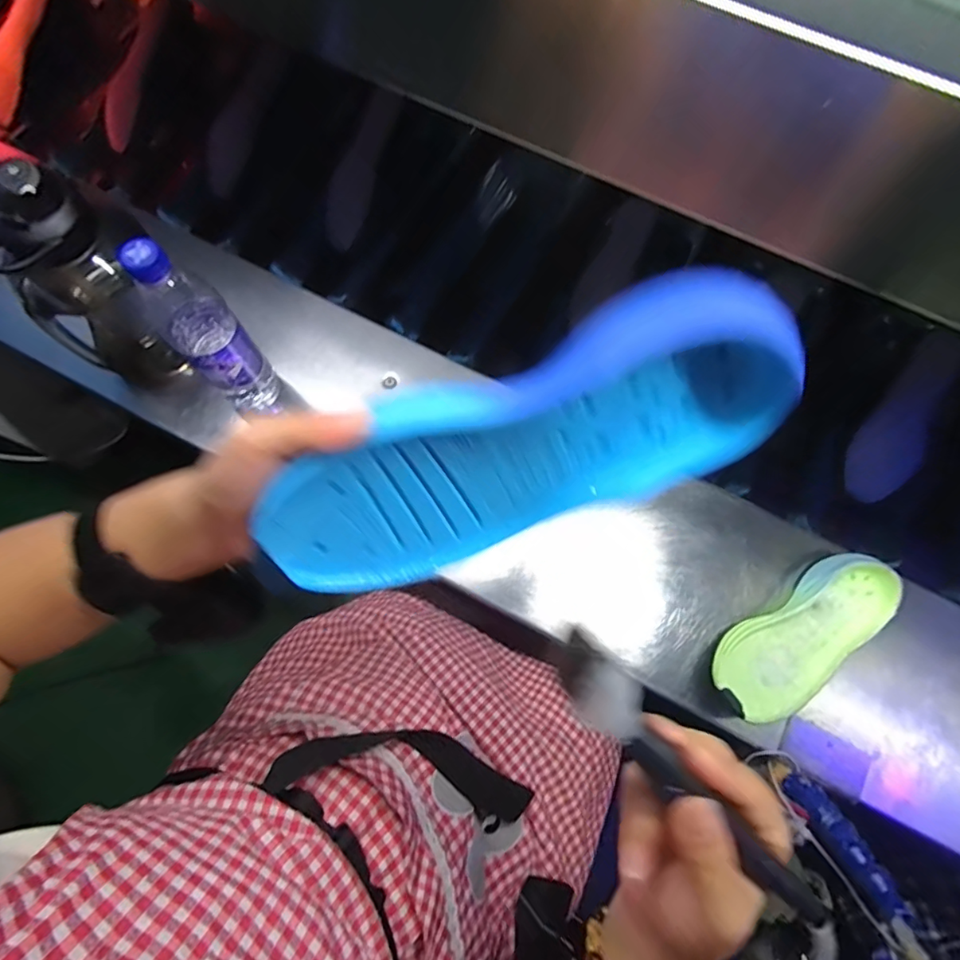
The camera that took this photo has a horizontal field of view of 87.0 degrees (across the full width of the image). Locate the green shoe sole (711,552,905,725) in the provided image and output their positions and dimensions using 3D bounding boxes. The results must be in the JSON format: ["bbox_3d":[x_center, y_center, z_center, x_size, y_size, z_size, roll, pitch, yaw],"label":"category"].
[{"bbox_3d":[0.332,0.163,0.520,0.218,0.050,0.089,-31,78,-14],"label":"green shoe sole"}]

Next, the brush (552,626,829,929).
[{"bbox_3d":[0.086,0.127,0.212,0.029,0.009,0.164,-40,95,25],"label":"brush"}]

